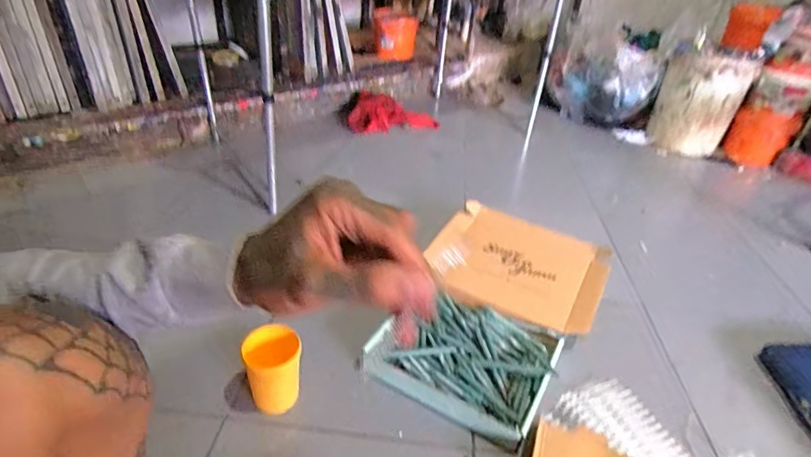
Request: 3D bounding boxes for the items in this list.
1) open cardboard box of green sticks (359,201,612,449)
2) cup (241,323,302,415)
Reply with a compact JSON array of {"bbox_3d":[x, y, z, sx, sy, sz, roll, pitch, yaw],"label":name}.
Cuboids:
[{"bbox_3d":[0.186,0.151,0.955,0.372,0.110,0.537,20,37,21],"label":"open cardboard box of green sticks"},{"bbox_3d":[-0.213,0.233,0.745,0.083,0.141,0.080,4,34,-2],"label":"cup"}]

